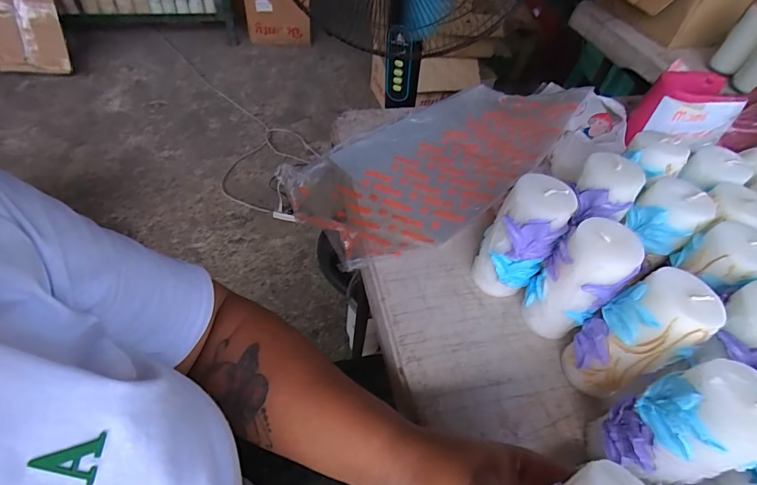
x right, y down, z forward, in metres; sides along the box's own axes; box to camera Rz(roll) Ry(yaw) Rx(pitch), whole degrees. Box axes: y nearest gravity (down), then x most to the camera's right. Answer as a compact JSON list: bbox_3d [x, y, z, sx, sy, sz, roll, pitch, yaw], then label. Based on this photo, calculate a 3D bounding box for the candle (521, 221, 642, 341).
[{"bbox_3d":[0.152,0.033,0.314,0.052,0.104,0.042,38,56,23],"label":"candle"}]

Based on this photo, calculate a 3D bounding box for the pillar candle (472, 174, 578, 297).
[{"bbox_3d":[0.115,-0.003,0.334,0.050,0.108,0.043,18,51,9],"label":"pillar candle"}]

